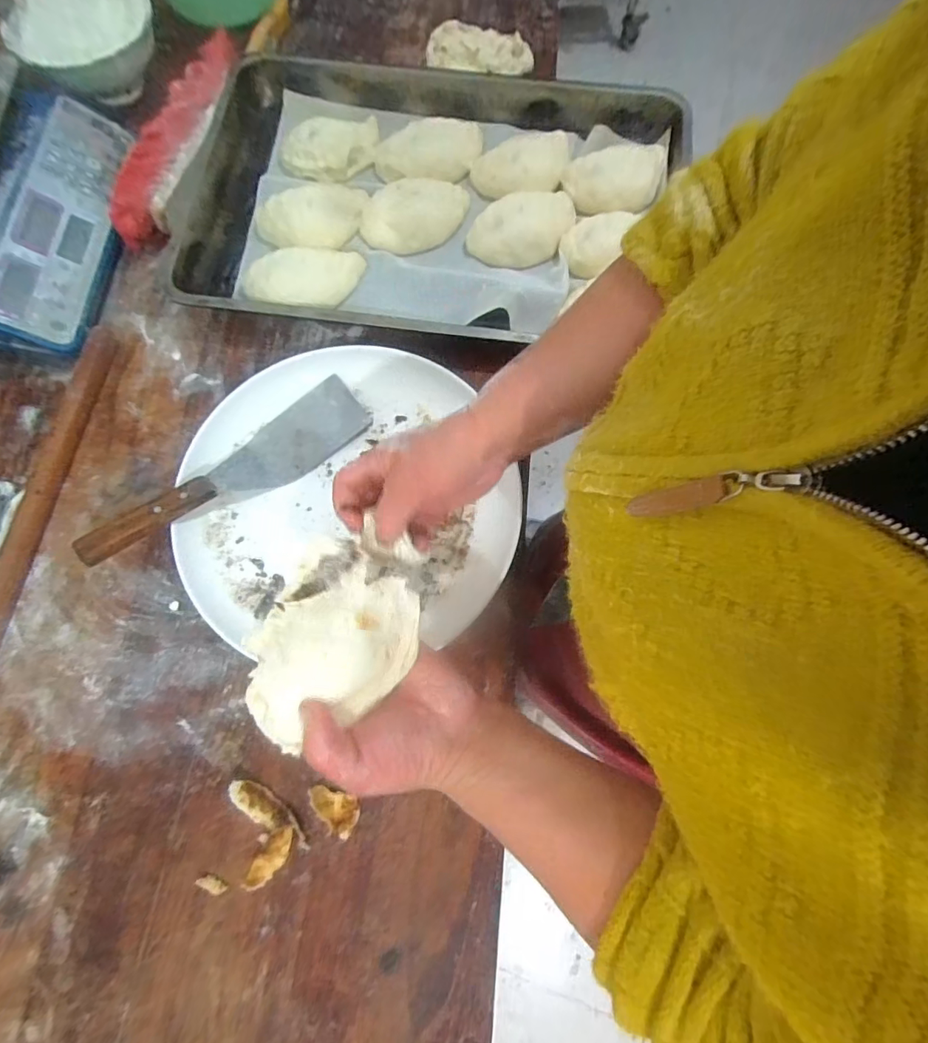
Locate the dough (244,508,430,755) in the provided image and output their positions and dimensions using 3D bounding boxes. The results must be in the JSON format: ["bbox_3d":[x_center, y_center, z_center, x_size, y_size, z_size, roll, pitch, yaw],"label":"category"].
[{"bbox_3d":[-0.080,0.069,0.308,0.092,0.048,0.135,32,79,9],"label":"dough"}]

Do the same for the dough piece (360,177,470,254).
[{"bbox_3d":[-0.059,-0.372,0.589,0.129,0.032,0.074,-8,76,0],"label":"dough piece"}]

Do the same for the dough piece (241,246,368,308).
[{"bbox_3d":[-0.180,-0.280,0.563,0.135,0.031,0.068,-17,76,-18],"label":"dough piece"}]

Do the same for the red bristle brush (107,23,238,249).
[{"bbox_3d":[-0.348,-0.480,0.605,0.049,0.046,0.322,14,77,5],"label":"red bristle brush"}]

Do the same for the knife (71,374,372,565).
[{"bbox_3d":[-0.232,-0.050,0.494,0.290,0.040,0.072,-35,77,-21],"label":"knife"}]

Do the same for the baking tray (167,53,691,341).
[{"bbox_3d":[-0.029,-0.393,0.594,0.566,0.058,0.405,8,77,4],"label":"baking tray"}]

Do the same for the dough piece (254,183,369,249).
[{"bbox_3d":[-0.181,-0.367,0.582,0.135,0.043,0.077,-13,76,-1],"label":"dough piece"}]

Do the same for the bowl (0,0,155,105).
[{"bbox_3d":[-0.469,-0.605,0.614,0.161,0.075,0.155,0,76,2],"label":"bowl"}]

